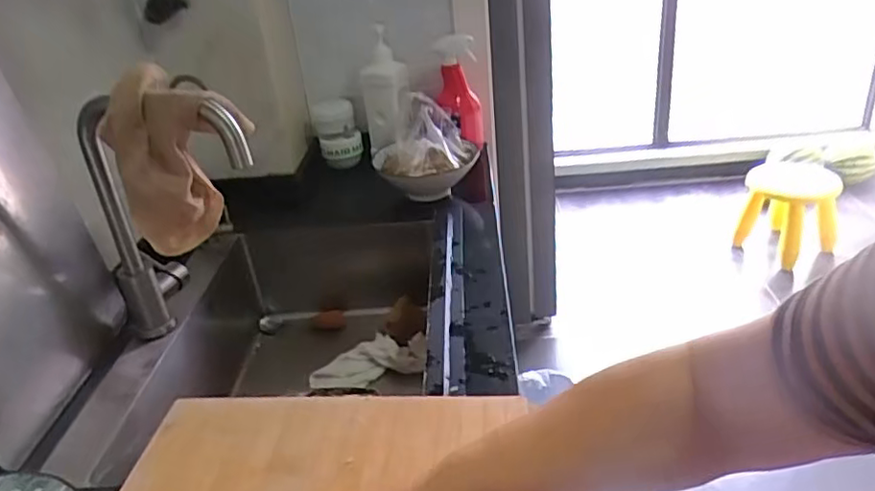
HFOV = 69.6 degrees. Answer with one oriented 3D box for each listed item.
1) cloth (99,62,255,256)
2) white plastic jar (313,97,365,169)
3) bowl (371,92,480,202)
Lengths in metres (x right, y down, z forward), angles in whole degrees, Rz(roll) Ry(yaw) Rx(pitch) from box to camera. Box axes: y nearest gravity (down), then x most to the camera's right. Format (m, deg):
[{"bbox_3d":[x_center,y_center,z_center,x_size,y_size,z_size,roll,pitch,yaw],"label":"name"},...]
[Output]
[{"bbox_3d":[-0.279,-0.093,0.704,0.135,0.193,0.074,1,30,11],"label":"cloth"},{"bbox_3d":[-0.203,-0.224,1.286,0.087,0.141,0.096,-10,30,-8],"label":"white plastic jar"},{"bbox_3d":[-0.016,-0.167,1.141,0.177,0.166,0.165,-4,29,2],"label":"bowl"}]

